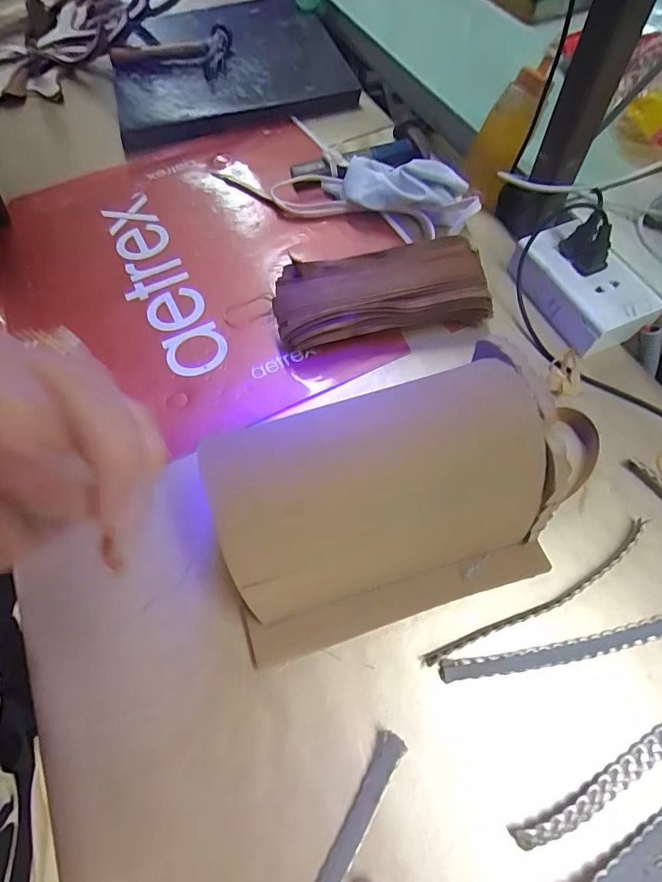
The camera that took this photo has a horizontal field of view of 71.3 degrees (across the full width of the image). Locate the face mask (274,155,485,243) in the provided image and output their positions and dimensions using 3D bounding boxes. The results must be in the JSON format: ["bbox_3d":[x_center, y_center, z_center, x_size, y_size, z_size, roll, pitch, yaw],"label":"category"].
[{"bbox_3d":[0.046,-0.263,0.487,0.218,0.052,0.079,20,65,13],"label":"face mask"}]

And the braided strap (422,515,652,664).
[{"bbox_3d":[0.146,0.104,0.311,0.188,0.011,0.017,-27,64,-11],"label":"braided strap"}]

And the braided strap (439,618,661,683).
[{"bbox_3d":[0.164,0.131,0.296,0.188,0.011,0.015,-11,62,-3],"label":"braided strap"}]

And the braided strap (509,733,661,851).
[{"bbox_3d":[0.189,0.182,0.269,0.190,0.008,0.014,-24,64,-10],"label":"braided strap"}]

